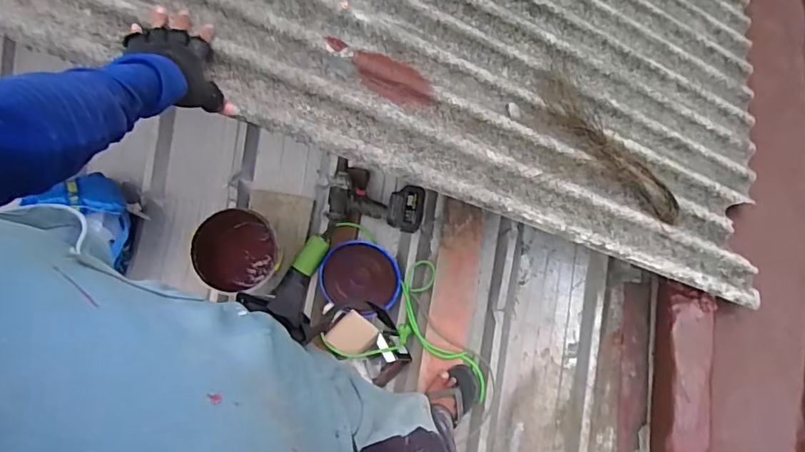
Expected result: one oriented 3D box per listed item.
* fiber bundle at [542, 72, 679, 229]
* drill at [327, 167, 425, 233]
[{"bbox_3d":[0.419,-0.144,1.031,0.410,0.054,0.090,39,75,-14],"label":"fiber bundle"},{"bbox_3d":[-0.069,-0.081,1.406,0.254,0.095,0.167,8,72,5],"label":"drill"}]

